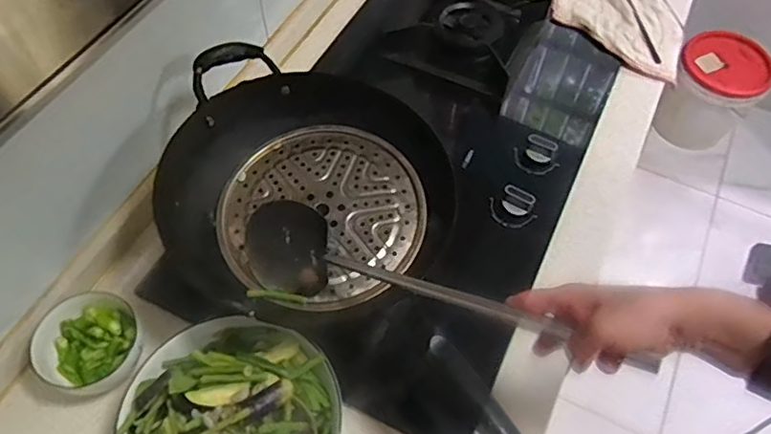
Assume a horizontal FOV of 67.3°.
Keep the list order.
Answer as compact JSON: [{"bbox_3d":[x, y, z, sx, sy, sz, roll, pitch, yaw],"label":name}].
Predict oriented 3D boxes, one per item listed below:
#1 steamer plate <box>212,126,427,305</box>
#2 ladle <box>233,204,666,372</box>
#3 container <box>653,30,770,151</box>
[{"bbox_3d":[-0.075,-0.011,0.683,0.236,0.021,0.224,0,59,-1],"label":"steamer plate"},{"bbox_3d":[0.034,0.068,0.553,0.412,0.105,0.076,13,57,29],"label":"ladle"},{"bbox_3d":[0.871,-0.327,1.569,0.212,0.280,0.192,33,63,17],"label":"container"}]

